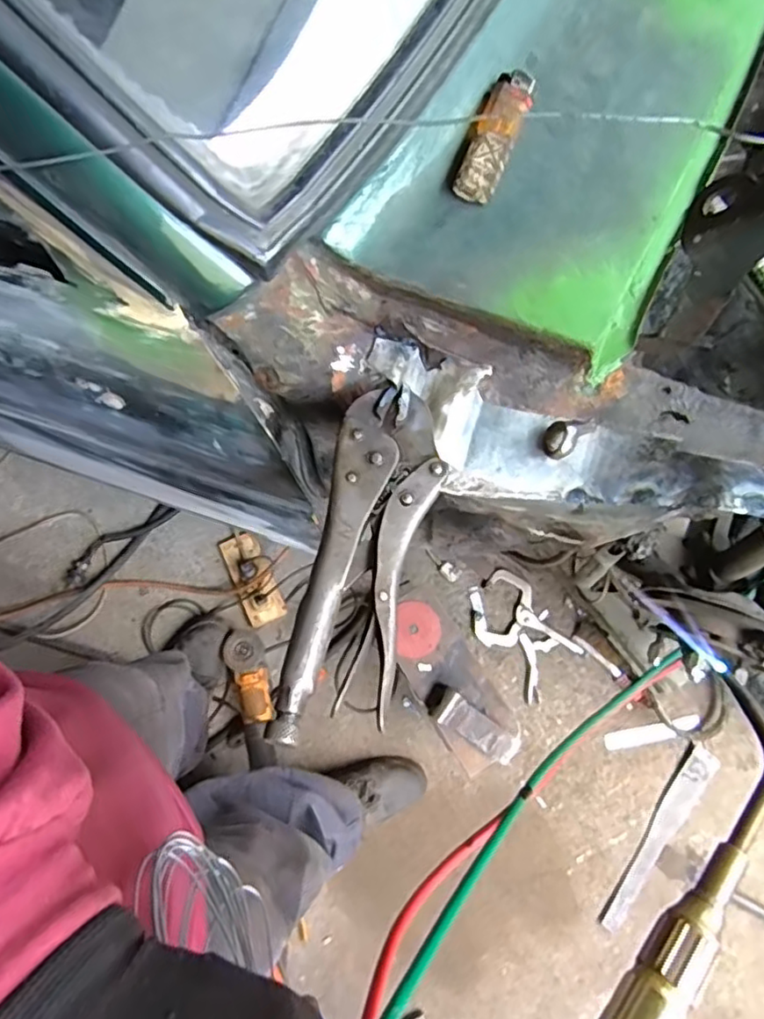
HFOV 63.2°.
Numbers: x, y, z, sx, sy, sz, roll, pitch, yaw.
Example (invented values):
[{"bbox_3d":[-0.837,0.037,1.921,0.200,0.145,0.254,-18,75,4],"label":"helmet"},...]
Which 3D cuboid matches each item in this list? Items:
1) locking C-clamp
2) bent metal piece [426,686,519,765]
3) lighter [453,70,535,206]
[{"bbox_3d":[0.299,0.264,1.351,0.153,0.024,0.255,-40,84,-8],"label":"locking C-clamp"},{"bbox_3d":[0.158,0.367,1.063,0.173,0.047,0.069,37,81,5],"label":"bent metal piece"},{"bbox_3d":[0.064,-0.212,0.353,0.023,0.019,0.077,23,80,2],"label":"lighter"}]

